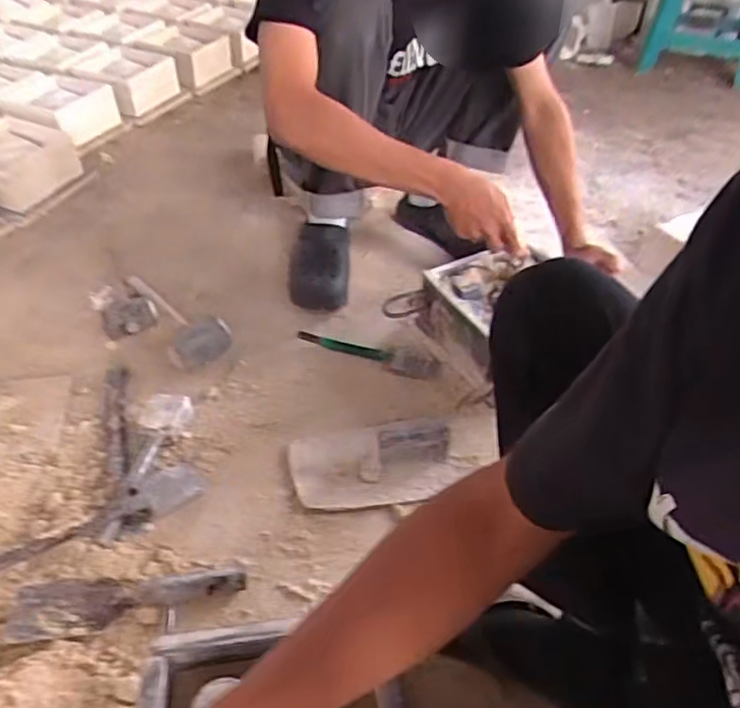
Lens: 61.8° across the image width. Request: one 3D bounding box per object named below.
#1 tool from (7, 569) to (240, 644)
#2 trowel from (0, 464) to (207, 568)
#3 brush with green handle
[{"bbox_3d":[-0.290,0.299,0.759,0.267,0.037,0.074,-6,46,-10],"label":"tool"},{"bbox_3d":[-0.353,0.219,0.813,0.065,0.032,0.276,38,38,29],"label":"trowel"},{"bbox_3d":[-0.006,-0.001,1.083,0.251,0.020,0.048,13,46,9],"label":"brush with green handle"}]

